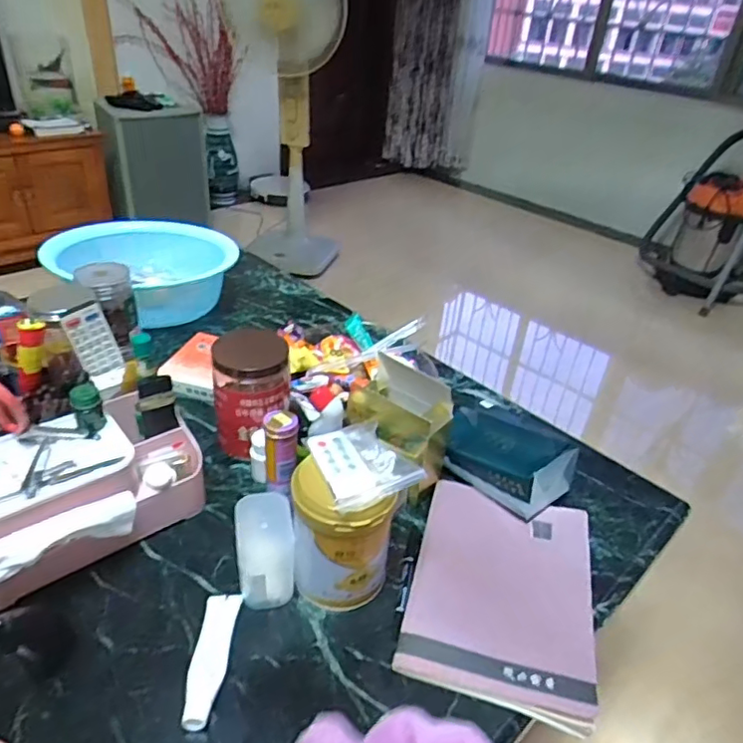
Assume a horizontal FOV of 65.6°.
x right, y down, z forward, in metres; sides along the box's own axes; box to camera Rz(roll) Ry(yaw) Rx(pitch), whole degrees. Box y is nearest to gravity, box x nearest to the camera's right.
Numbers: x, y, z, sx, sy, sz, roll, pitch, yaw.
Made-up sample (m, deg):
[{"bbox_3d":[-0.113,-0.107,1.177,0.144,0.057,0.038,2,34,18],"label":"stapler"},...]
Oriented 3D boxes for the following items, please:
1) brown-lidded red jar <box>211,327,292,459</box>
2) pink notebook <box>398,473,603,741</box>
[{"bbox_3d":[-0.158,0.032,0.738,0.086,0.171,0.078,21,37,22],"label":"brown-lidded red jar"},{"bbox_3d":[0.143,0.223,0.612,0.184,0.023,0.242,15,38,9],"label":"pink notebook"}]

